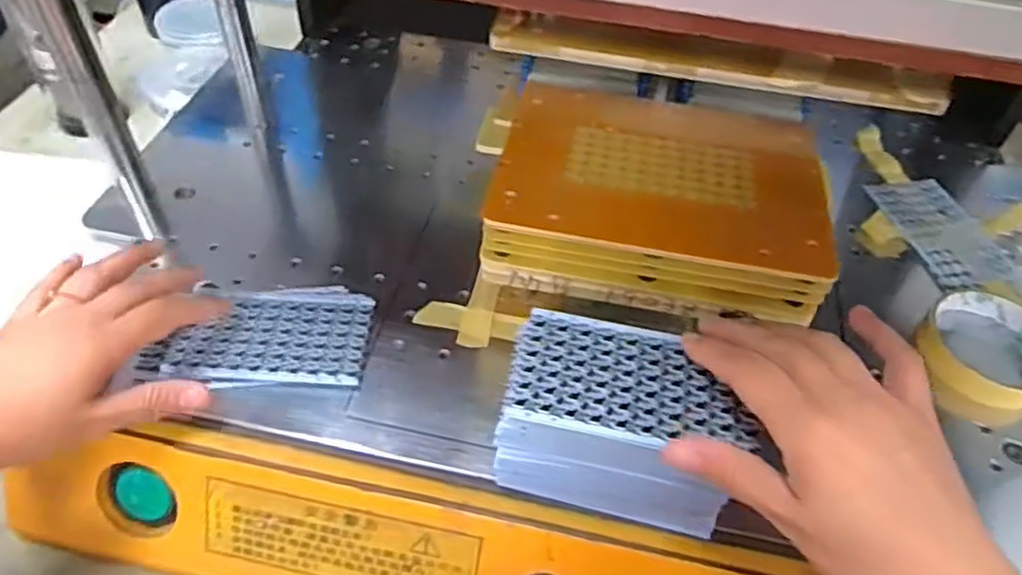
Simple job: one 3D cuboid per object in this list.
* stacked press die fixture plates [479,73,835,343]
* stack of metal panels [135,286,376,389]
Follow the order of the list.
[{"bbox_3d":[0.092,-0.050,0.469,0.198,0.091,0.160,9,49,4],"label":"stacked press die fixture plates"},{"bbox_3d":[-0.153,0.028,0.431,0.129,0.006,0.078,1,49,-4],"label":"stack of metal panels"}]

